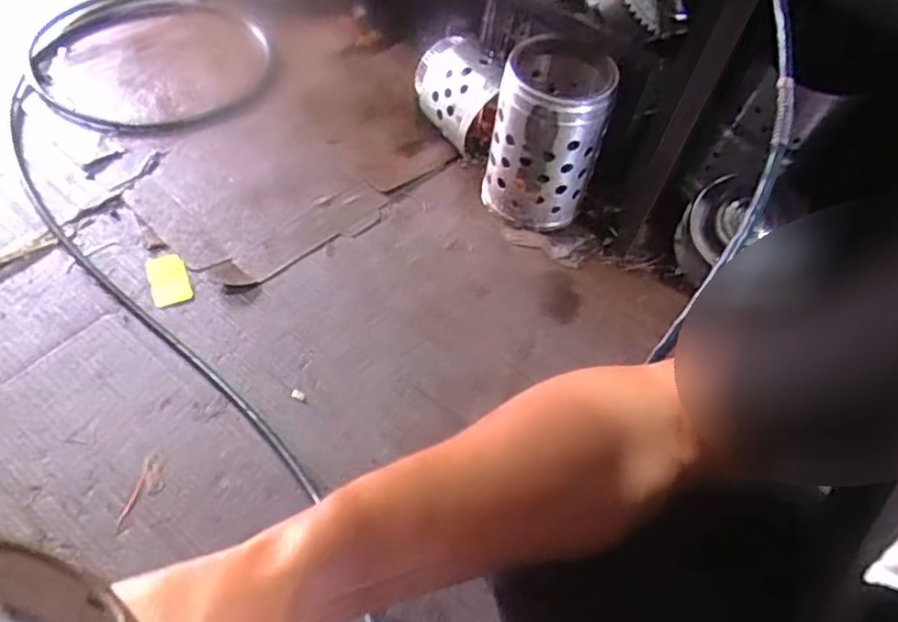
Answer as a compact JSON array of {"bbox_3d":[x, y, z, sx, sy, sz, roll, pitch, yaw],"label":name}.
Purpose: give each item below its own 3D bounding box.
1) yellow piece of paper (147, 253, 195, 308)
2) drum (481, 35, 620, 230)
[{"bbox_3d":[-0.403,-0.048,0.968,0.053,0.005,0.098,-18,58,-17],"label":"yellow piece of paper"},{"bbox_3d":[0.149,-0.264,1.033,0.157,0.258,0.157,14,54,4],"label":"drum"}]

